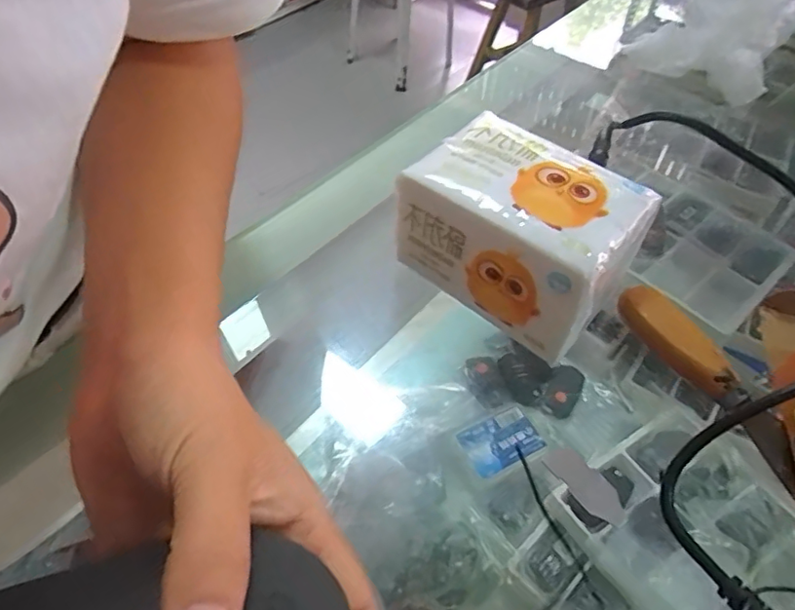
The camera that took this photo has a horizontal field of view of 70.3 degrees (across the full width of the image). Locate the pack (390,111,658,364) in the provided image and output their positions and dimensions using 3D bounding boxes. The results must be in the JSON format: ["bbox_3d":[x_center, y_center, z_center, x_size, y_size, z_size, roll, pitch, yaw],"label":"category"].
[{"bbox_3d":[0.069,-0.043,0.317,0.118,0.067,0.084,34,57,22],"label":"pack"}]

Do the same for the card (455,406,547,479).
[{"bbox_3d":[0.107,0.141,0.583,0.076,0.011,0.054,-19,54,-18],"label":"card"}]

